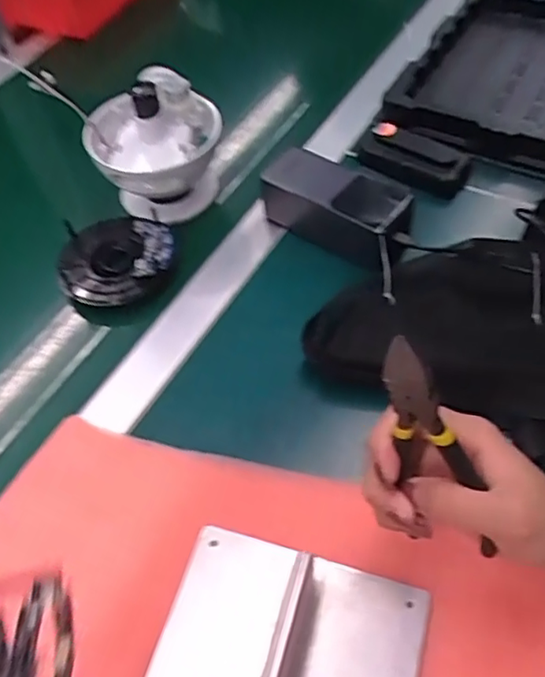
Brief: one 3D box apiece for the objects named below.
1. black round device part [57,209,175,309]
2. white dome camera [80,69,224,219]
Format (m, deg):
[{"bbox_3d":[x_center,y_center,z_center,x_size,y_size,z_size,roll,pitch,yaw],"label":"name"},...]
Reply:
[{"bbox_3d":[-0.144,-0.075,0.534,0.100,0.032,0.105,-3,56,4],"label":"black round device part"},{"bbox_3d":[-0.107,-0.181,0.552,0.115,0.096,0.120,-14,55,-4],"label":"white dome camera"}]

